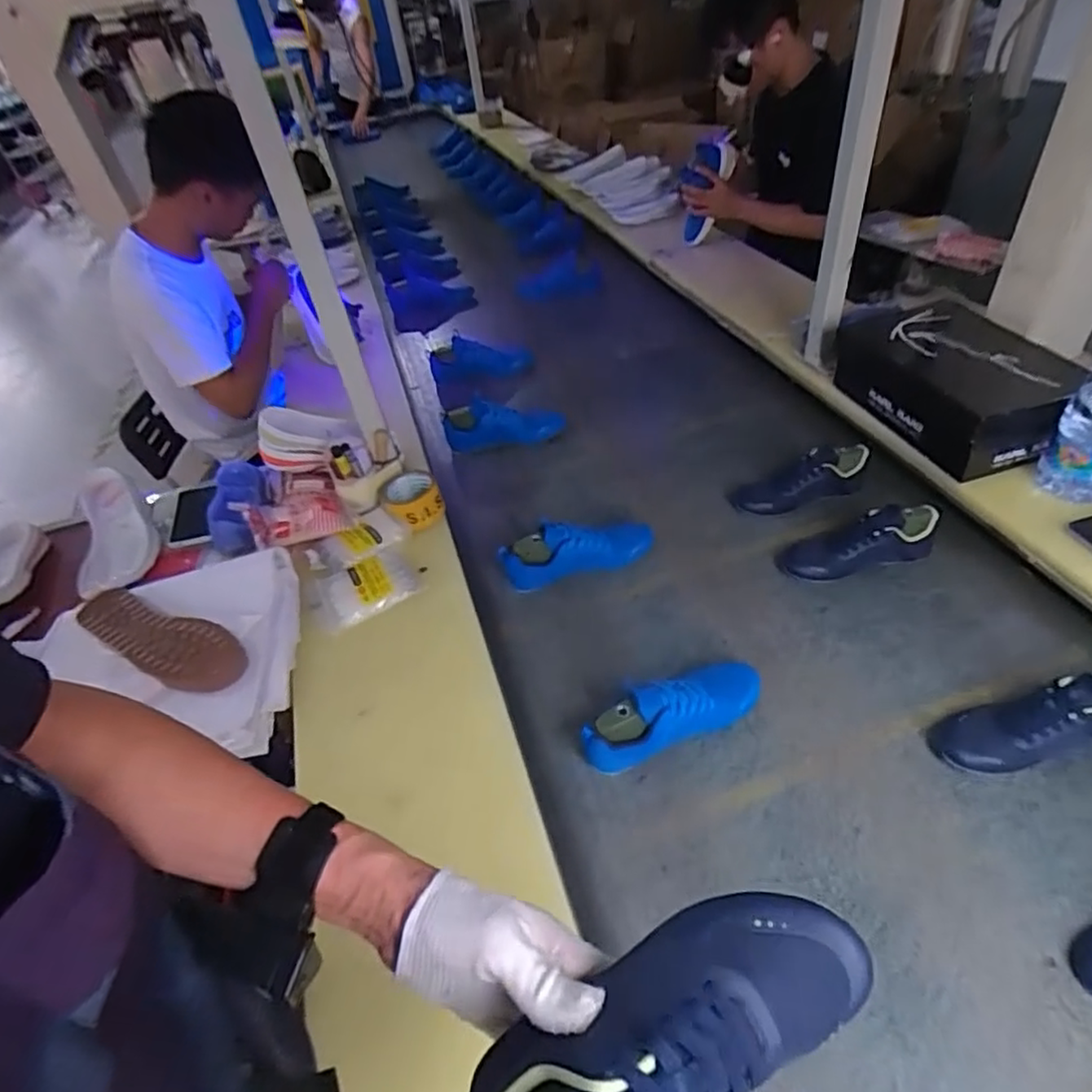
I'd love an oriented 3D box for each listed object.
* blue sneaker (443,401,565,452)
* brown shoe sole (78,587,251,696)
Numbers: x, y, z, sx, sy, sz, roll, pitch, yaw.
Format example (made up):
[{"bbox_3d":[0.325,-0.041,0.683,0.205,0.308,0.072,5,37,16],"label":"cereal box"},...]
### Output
[{"bbox_3d":[-0.083,-0.238,1.279,0.234,0.088,0.087,-14,44,-7],"label":"blue sneaker"},{"bbox_3d":[-0.542,0.131,0.897,0.277,0.032,0.094,13,47,22],"label":"brown shoe sole"}]

